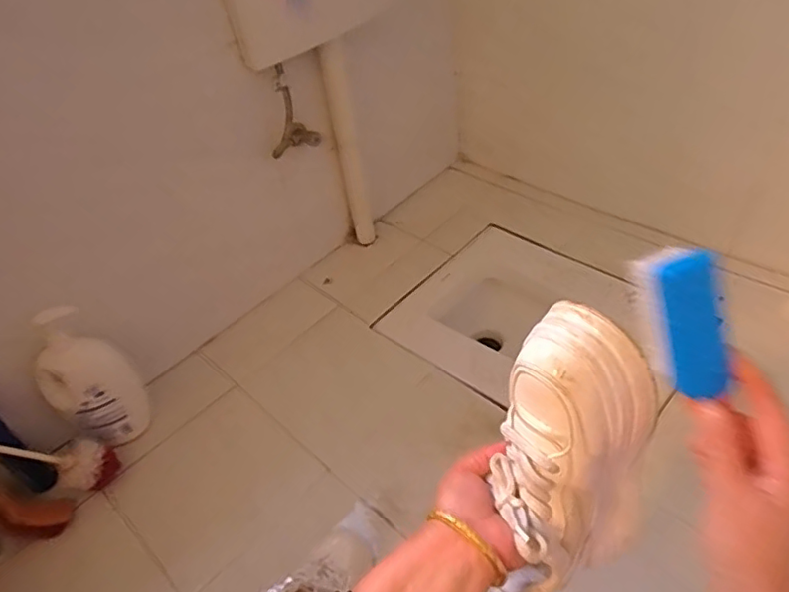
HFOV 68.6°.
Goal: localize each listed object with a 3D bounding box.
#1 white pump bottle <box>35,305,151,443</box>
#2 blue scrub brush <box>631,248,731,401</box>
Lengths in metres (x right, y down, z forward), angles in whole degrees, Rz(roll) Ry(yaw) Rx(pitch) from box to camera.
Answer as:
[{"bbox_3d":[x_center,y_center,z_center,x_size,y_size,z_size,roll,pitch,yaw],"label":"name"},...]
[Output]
[{"bbox_3d":[-0.555,0.158,1.056,0.127,0.291,0.111,10,43,14],"label":"white pump bottle"},{"bbox_3d":[0.168,0.017,0.331,0.039,0.089,0.023,-22,12,-21],"label":"blue scrub brush"}]

